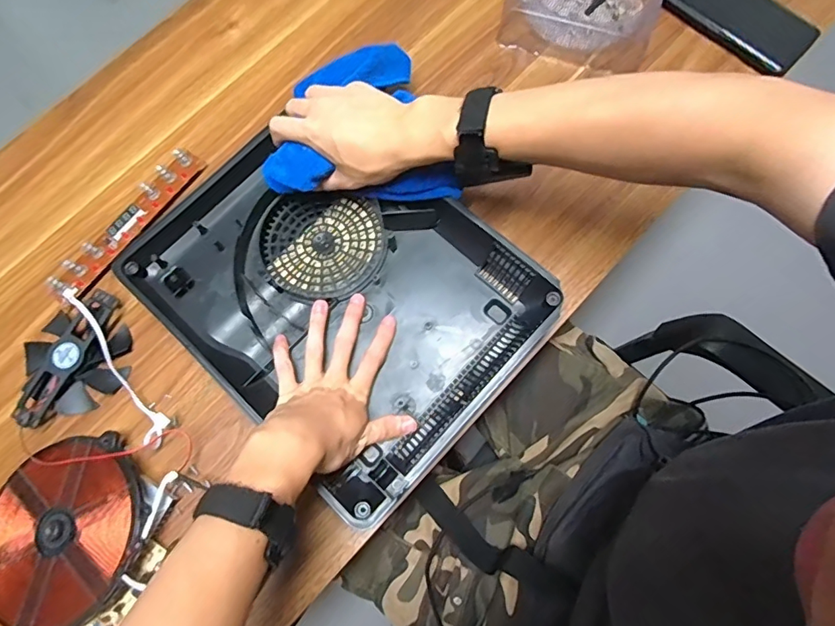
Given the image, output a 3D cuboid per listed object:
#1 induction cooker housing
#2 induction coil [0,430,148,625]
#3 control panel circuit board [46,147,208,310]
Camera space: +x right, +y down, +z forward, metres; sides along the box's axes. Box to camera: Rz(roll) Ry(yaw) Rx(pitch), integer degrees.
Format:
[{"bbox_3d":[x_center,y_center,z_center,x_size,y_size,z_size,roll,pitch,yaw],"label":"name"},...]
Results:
[{"bbox_3d":[-0.075,-0.023,0.480,0.343,0.051,0.265,42,80,12],"label":"induction cooker housing"},{"bbox_3d":[-0.312,0.193,0.442,0.154,0.035,0.148,0,75,2],"label":"induction coil"},{"bbox_3d":[-0.308,-0.096,0.535,0.037,0.021,0.204,34,78,10],"label":"control panel circuit board"}]

